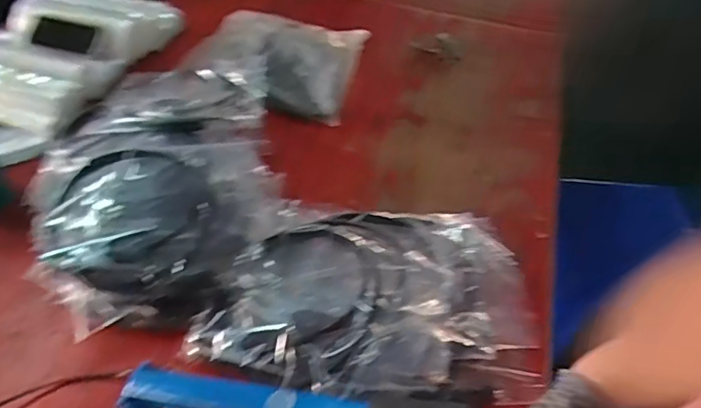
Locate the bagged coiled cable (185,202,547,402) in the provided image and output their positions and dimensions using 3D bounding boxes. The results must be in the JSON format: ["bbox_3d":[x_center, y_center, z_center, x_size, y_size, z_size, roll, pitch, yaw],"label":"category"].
[{"bbox_3d":[0.032,0.117,0.723,0.425,0.068,0.304,7,48,3],"label":"bagged coiled cable"}]

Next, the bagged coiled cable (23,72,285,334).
[{"bbox_3d":[-0.316,-0.071,0.838,0.358,0.068,0.594,-7,49,-10],"label":"bagged coiled cable"}]

